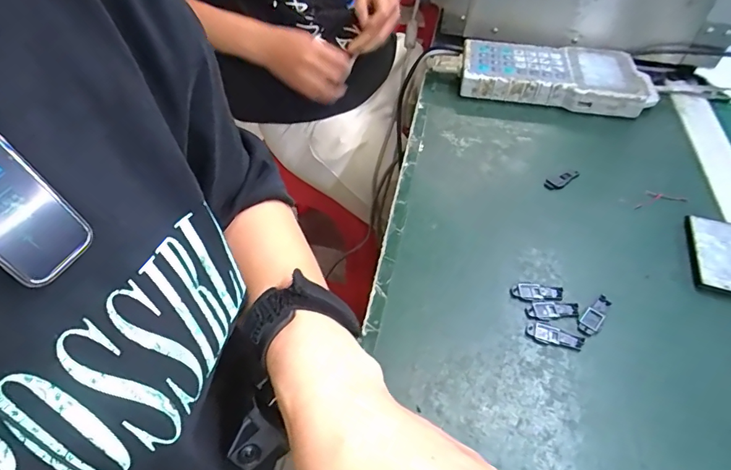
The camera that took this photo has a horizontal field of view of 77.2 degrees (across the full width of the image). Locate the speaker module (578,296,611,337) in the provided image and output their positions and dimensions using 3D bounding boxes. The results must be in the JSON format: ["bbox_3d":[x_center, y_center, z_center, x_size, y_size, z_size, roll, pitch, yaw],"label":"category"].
[{"bbox_3d":[0.173,0.060,0.346,0.014,0.004,0.040,35,57,28],"label":"speaker module"}]

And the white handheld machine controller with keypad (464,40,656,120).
[{"bbox_3d":[0.226,-0.193,0.550,0.216,0.035,0.100,8,49,7],"label":"white handheld machine controller with keypad"}]

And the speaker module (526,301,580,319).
[{"bbox_3d":[0.143,0.056,0.349,0.038,0.004,0.015,-2,48,-2],"label":"speaker module"}]

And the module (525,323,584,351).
[{"bbox_3d":[0.139,0.073,0.335,0.040,0.004,0.016,12,49,10],"label":"module"}]

